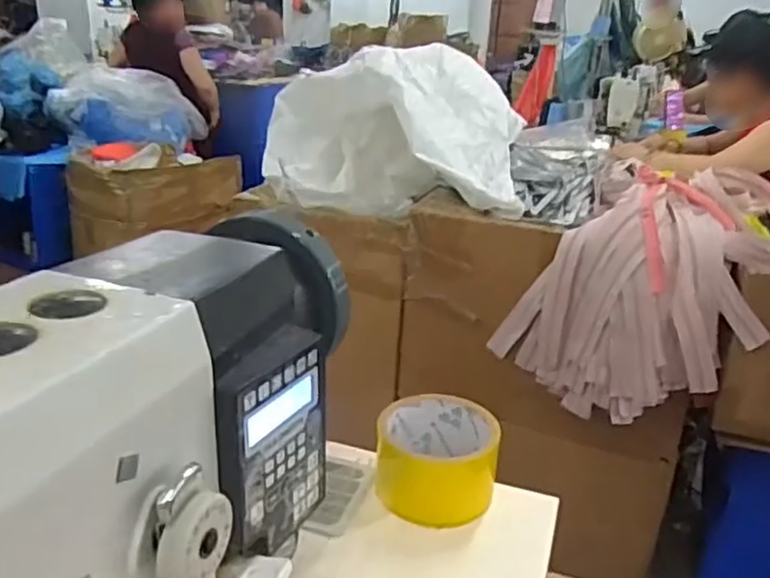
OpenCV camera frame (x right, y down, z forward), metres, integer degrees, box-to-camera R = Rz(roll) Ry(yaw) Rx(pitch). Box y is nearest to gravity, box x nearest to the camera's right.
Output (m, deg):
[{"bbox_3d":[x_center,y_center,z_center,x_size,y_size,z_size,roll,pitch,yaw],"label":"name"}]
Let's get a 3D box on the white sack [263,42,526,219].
[{"bbox_3d":[0.018,-0.306,1.286,0.513,0.270,0.308,3,22,0],"label":"white sack"}]

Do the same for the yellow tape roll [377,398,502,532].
[{"bbox_3d":[0.041,0.129,0.513,0.090,0.056,0.087,3,22,-1],"label":"yellow tape roll"}]

